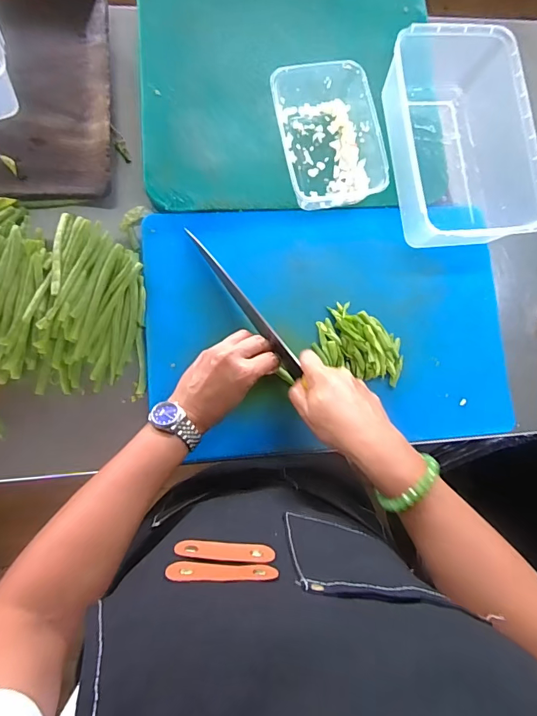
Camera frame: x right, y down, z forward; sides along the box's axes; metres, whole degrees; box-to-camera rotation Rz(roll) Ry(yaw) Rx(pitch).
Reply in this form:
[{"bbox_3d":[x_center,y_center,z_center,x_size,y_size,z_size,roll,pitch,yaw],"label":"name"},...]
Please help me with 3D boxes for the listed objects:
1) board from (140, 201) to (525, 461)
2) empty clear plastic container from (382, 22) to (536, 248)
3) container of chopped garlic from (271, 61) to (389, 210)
[{"bbox_3d":[0.076,-0.039,0.528,0.438,0.026,0.297,-2,83,-5],"label":"board"},{"bbox_3d":[0.235,-0.272,0.546,0.162,0.091,0.266,-7,83,-8],"label":"empty clear plastic container"},{"bbox_3d":[0.070,-0.276,0.532,0.121,0.049,0.166,-10,83,-8],"label":"container of chopped garlic"}]

